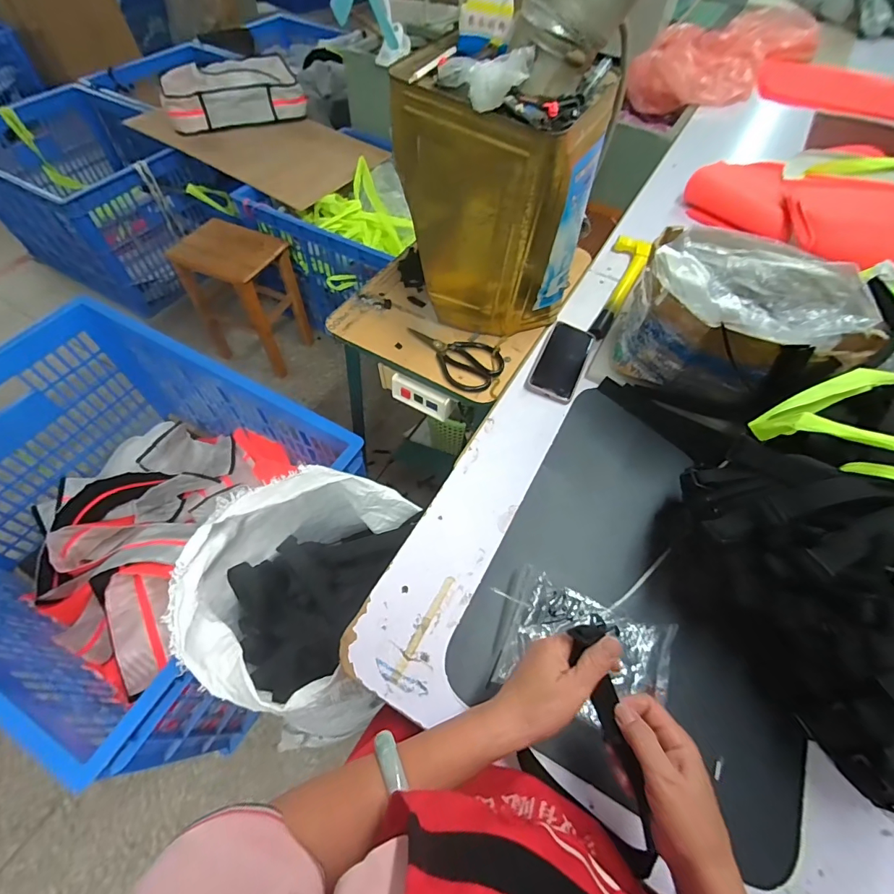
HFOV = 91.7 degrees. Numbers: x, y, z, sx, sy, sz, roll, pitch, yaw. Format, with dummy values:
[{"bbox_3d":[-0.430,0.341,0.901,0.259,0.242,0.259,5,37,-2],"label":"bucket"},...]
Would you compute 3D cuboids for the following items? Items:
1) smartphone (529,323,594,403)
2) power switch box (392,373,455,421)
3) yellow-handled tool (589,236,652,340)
[{"bbox_3d":[0.196,-0.147,0.738,0.076,0.013,0.165,21,59,11],"label":"smartphone"},{"bbox_3d":[-0.042,-0.086,0.743,0.116,0.050,0.028,24,60,13],"label":"power switch box"},{"bbox_3d":[0.325,-0.313,0.831,0.070,0.041,0.307,24,60,13],"label":"yellow-handled tool"}]

